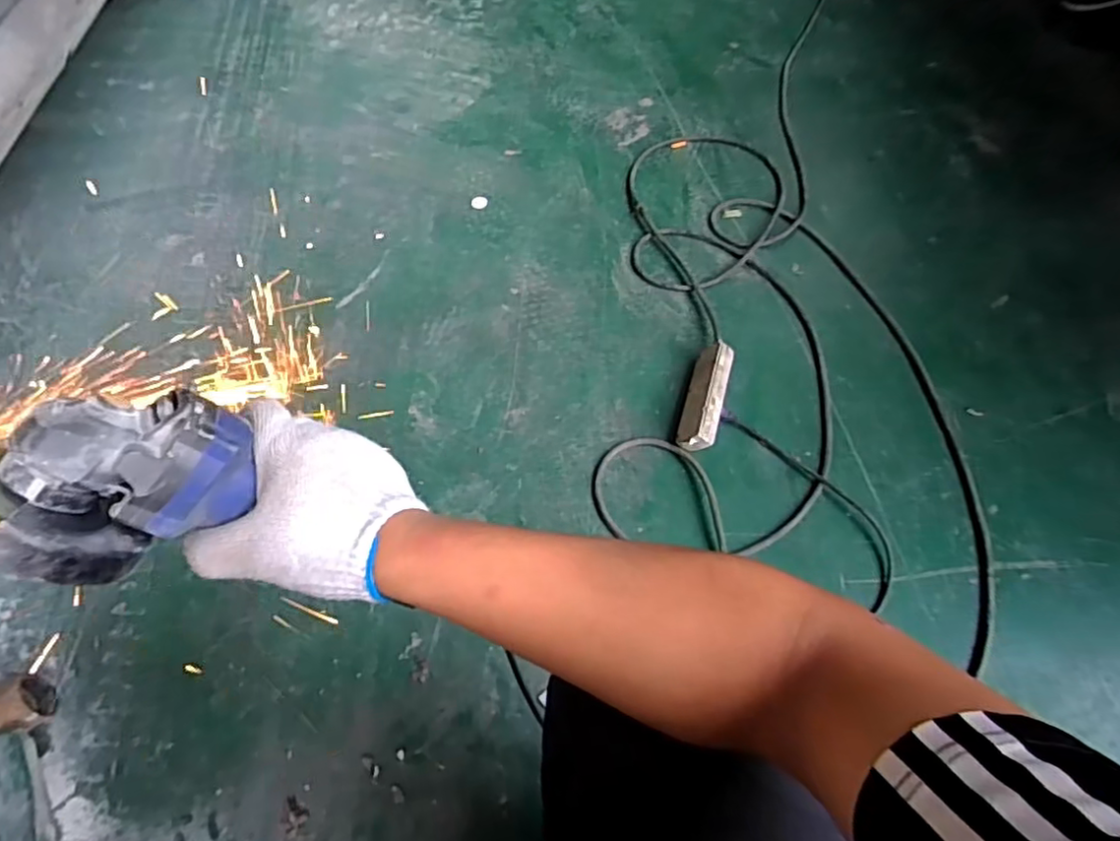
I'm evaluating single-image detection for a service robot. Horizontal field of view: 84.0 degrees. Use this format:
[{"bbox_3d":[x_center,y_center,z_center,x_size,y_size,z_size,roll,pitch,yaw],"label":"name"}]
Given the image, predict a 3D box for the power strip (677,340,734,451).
[{"bbox_3d":[0.216,-0.034,0.926,0.053,0.056,0.173,14,62,8],"label":"power strip"}]

